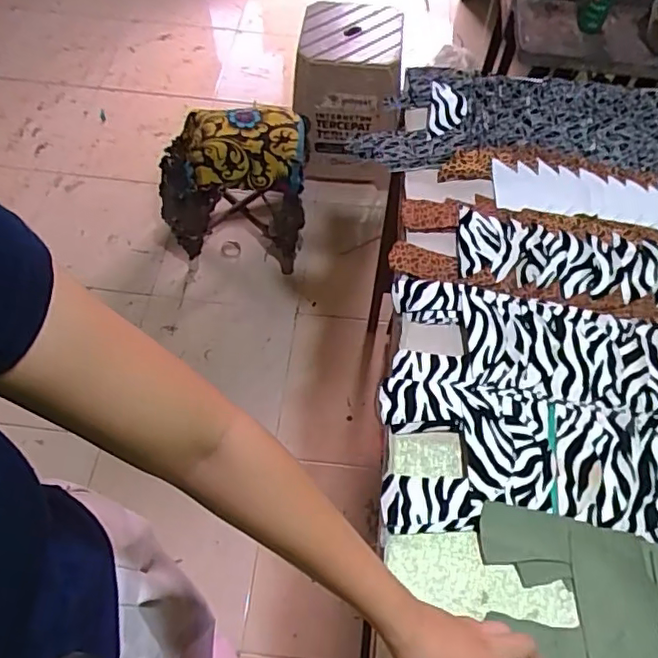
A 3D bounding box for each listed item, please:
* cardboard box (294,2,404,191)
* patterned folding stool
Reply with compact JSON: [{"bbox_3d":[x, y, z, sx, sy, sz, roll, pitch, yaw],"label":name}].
[{"bbox_3d":[0.051,-0.630,1.675,0.286,0.430,0.277,0,59,-1],"label":"cardboard box"},{"bbox_3d":[-0.251,-0.366,1.502,0.386,0.337,0.247,6,59,3],"label":"patterned folding stool"}]

